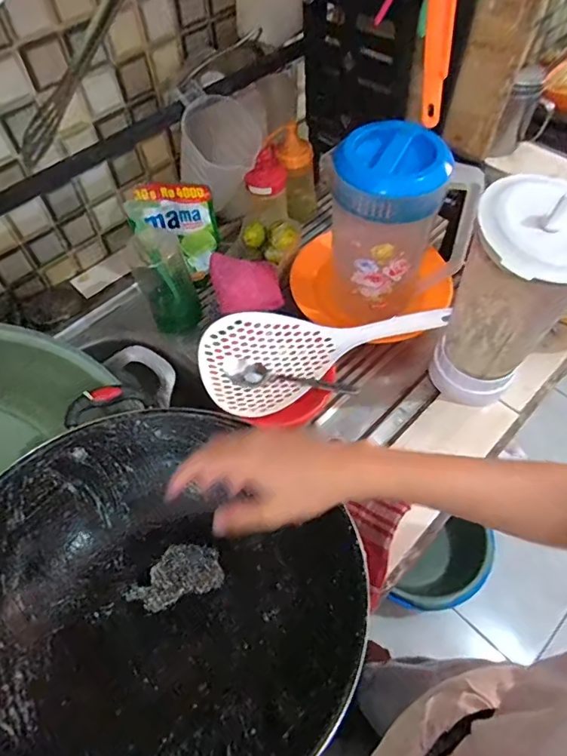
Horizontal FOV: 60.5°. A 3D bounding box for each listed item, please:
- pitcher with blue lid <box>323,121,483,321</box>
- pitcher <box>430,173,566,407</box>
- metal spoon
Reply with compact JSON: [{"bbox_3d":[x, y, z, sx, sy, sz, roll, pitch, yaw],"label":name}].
[{"bbox_3d":[0.142,-0.172,0.617,0.162,0.255,0.103,-21,59,-11],"label":"pitcher with blue lid"},{"bbox_3d":[0.228,-0.067,0.511,0.095,0.253,0.102,-1,58,2],"label":"pitcher"},{"bbox_3d":[0.007,-0.001,0.579,0.160,0.022,0.035,7,58,7],"label":"metal spoon"}]

